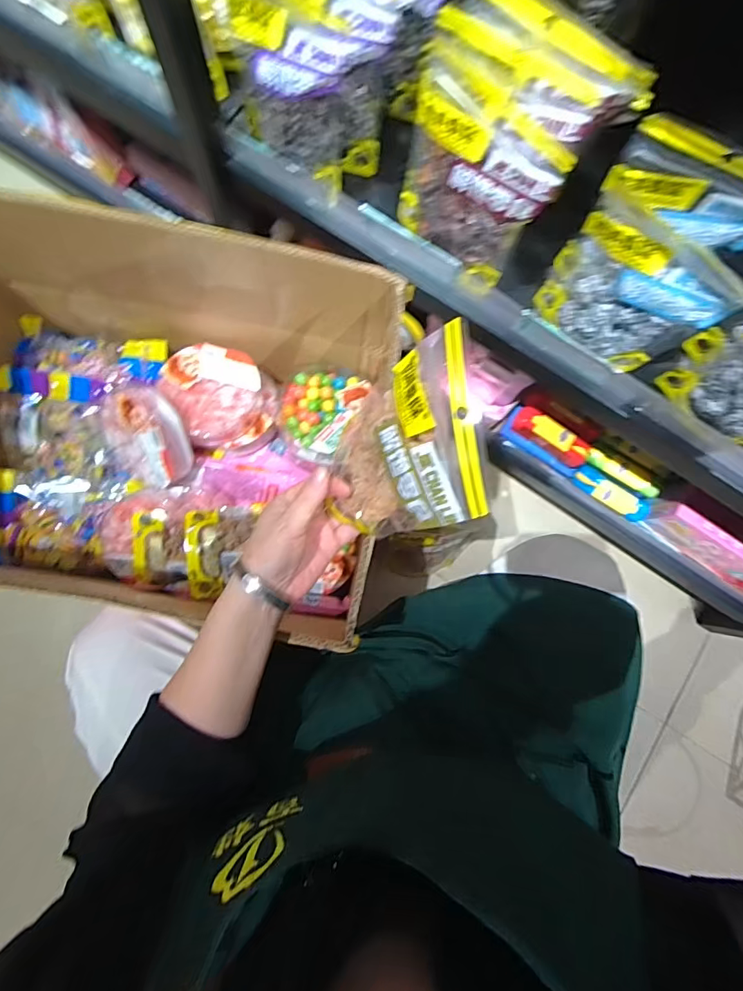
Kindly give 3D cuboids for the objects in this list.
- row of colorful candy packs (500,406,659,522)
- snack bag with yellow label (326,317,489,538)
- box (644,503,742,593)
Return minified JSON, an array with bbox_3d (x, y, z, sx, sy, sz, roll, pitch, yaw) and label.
[{"bbox_3d":[0.274,-0.045,0.654,0.210,0.058,0.056,37,82,1],"label":"row of colorful candy packs"},{"bbox_3d":[0.012,-0.032,0.332,0.019,0.146,0.114,0,79,-36],"label":"snack bag with yellow label"},{"bbox_3d":[0.457,0.075,0.650,0.196,0.076,0.028,32,81,0],"label":"box"}]

